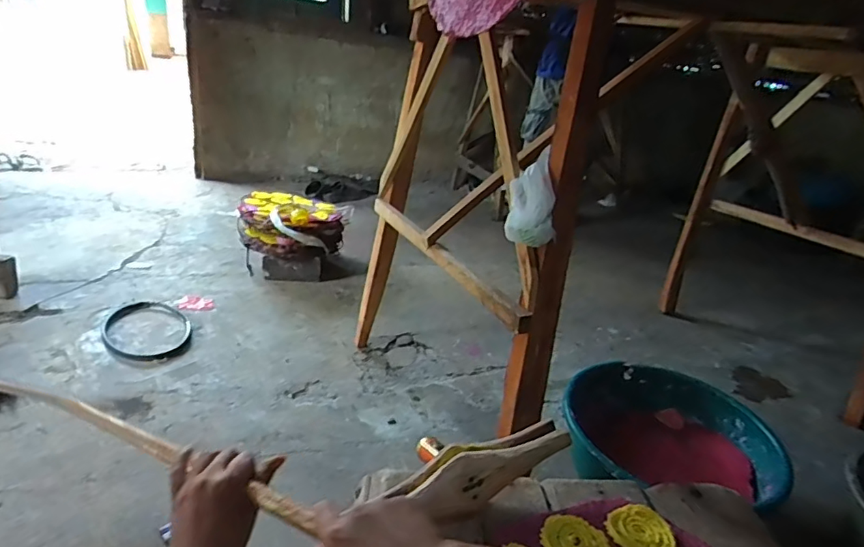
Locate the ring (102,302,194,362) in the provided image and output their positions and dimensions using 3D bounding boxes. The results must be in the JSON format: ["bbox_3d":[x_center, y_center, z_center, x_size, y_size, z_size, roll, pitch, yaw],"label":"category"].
[{"bbox_3d":[-0.779,0.151,1.415,0.207,0.018,0.295,-10,29,-34],"label":"ring"}]

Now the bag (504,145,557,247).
[{"bbox_3d":[0.152,-0.105,0.756,0.076,0.108,0.082,10,24,6],"label":"bag"}]

